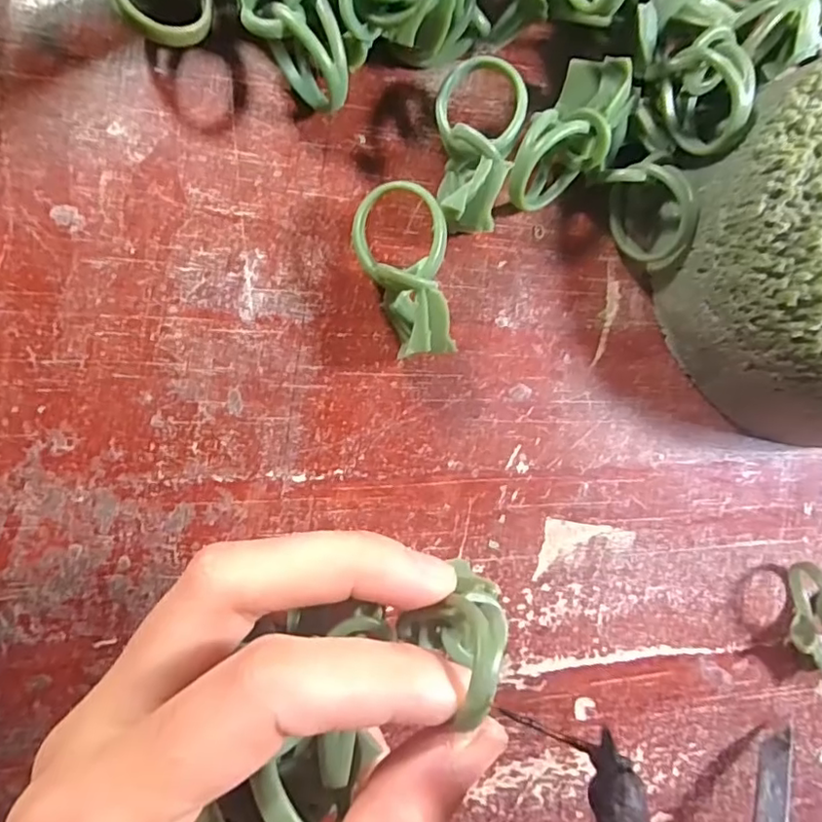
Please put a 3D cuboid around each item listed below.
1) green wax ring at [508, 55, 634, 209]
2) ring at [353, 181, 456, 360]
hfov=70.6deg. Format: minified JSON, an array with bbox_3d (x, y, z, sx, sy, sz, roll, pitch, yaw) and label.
[{"bbox_3d":[0.045,-0.074,0.164,0.025,0.023,0.045,33,84,-7],"label":"green wax ring"},{"bbox_3d":[-0.001,-0.037,0.149,0.023,0.007,0.045,-10,86,7],"label":"ring"}]

